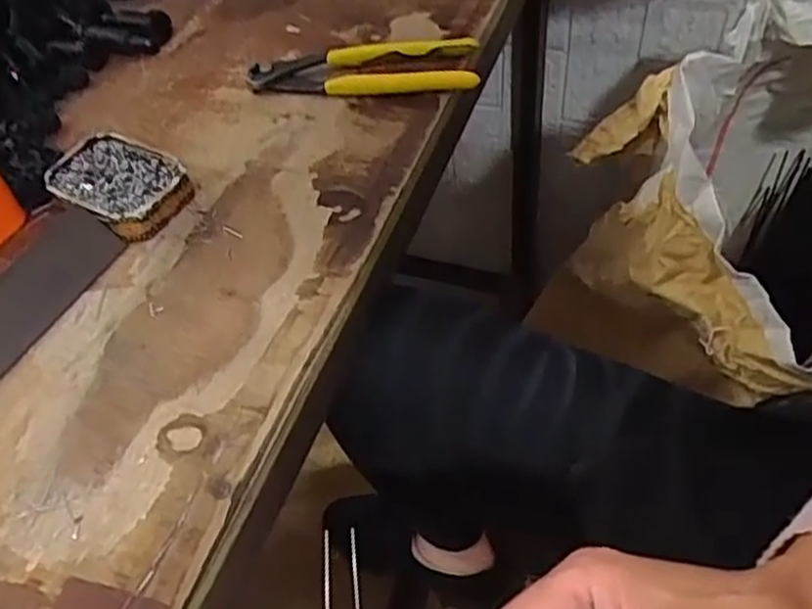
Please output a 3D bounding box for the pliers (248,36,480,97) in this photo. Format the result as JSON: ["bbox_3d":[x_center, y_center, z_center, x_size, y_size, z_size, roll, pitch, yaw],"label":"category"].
[{"bbox_3d":[-0.031,-0.170,0.516,0.162,0.021,0.042,3,51,8],"label":"pliers"}]

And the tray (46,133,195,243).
[{"bbox_3d":[-0.184,-0.076,0.463,0.093,0.022,0.060,23,57,22],"label":"tray"}]

